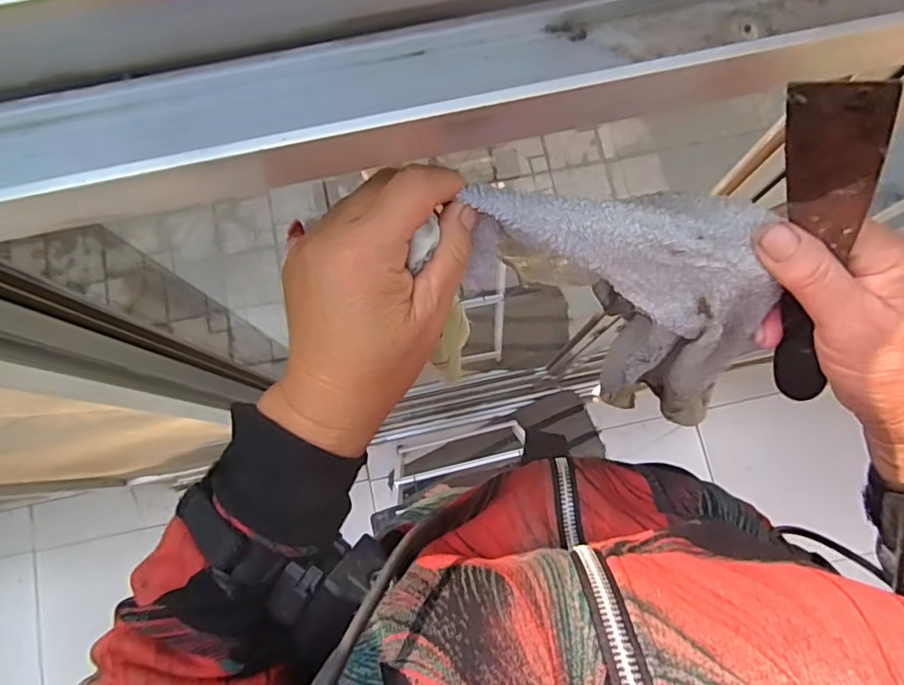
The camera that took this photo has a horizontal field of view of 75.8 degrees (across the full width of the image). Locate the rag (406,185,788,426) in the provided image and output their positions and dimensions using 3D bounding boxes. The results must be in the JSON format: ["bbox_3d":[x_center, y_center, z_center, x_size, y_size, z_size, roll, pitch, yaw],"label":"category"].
[{"bbox_3d":[0.086,-0.027,0.317,0.178,0.138,0.083,25,80,5],"label":"rag"}]

